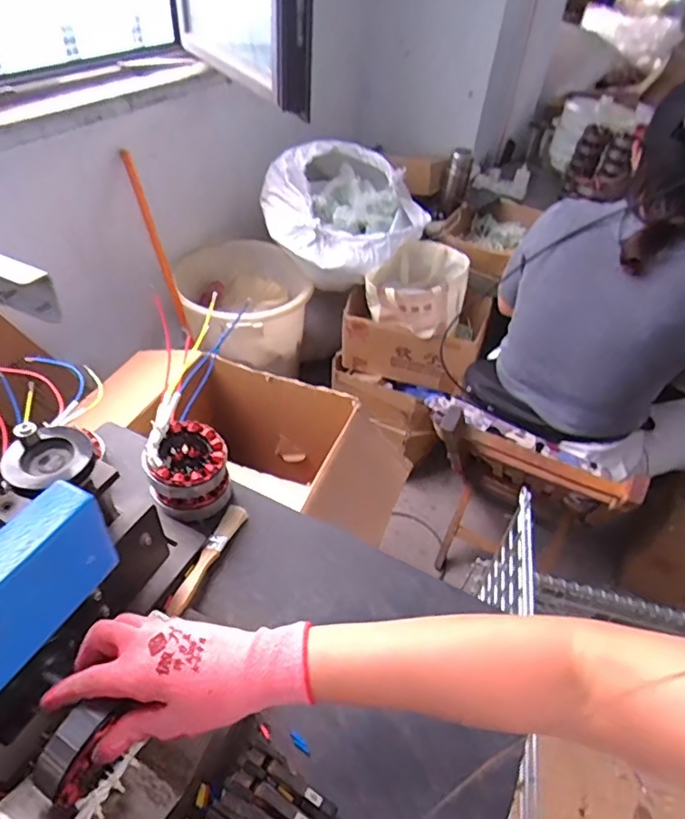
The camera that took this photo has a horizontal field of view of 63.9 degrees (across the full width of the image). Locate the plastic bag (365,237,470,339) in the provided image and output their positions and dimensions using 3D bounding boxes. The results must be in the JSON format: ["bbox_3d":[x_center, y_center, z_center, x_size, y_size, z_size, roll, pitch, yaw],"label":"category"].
[{"bbox_3d":[0.198,-0.325,1.431,0.243,0.175,0.210,17,46,12],"label":"plastic bag"}]

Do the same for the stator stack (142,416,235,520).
[{"bbox_3d":[-0.173,0.066,0.619,0.083,0.077,0.084,-11,47,-16],"label":"stator stack"}]

